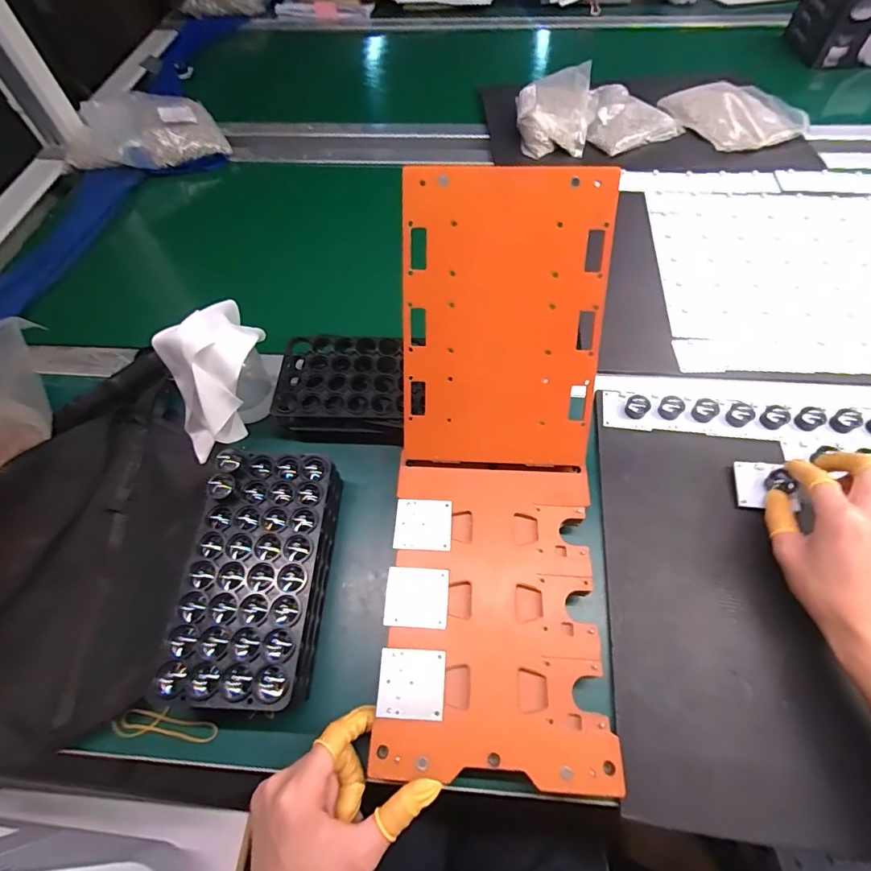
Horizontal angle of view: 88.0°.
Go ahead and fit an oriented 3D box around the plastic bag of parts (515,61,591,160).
[{"bbox_3d":[0.187,-0.517,0.729,0.118,0.069,0.171,8,62,8],"label":"plastic bag of parts"}]

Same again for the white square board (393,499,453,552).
[{"bbox_3d":[-0.010,0.076,0.387,0.047,0.005,0.044,1,61,4],"label":"white square board"}]

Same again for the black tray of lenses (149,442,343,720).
[{"bbox_3d":[-0.143,0.110,0.370,0.104,0.052,0.195,2,61,5],"label":"black tray of lenses"}]

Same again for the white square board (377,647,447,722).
[{"bbox_3d":[-0.017,0.181,0.329,0.047,0.005,0.044,2,61,4],"label":"white square board"}]

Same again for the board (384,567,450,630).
[{"bbox_3d":[-0.015,0.128,0.358,0.048,0.004,0.045,2,61,4],"label":"board"}]

